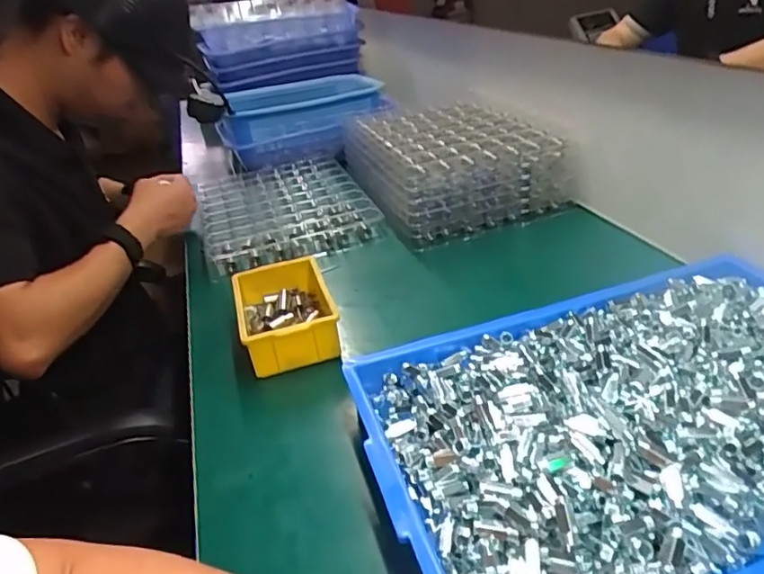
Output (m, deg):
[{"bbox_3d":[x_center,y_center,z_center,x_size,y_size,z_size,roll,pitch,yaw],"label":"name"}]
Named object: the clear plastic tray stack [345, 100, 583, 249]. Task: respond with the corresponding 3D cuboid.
[{"bbox_3d":[0.098,-0.212,0.929,0.256,0.115,0.372,-15,31,-10],"label":"clear plastic tray stack"}]

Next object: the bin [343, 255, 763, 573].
[{"bbox_3d":[0.200,0.098,0.436,0.408,0.074,0.279,-15,31,-9],"label":"bin"}]

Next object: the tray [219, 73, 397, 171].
[{"bbox_3d":[-0.164,-0.343,1.166,0.336,0.099,0.303,-11,30,-4],"label":"tray"}]

